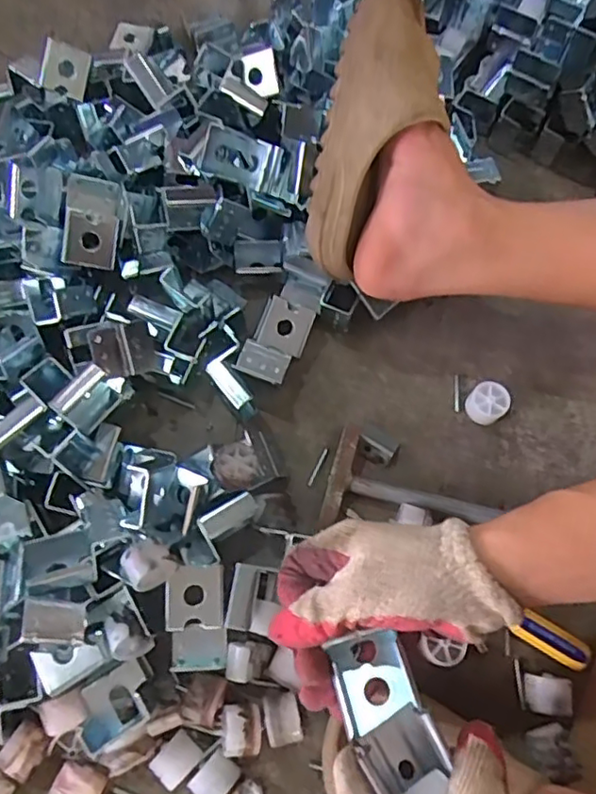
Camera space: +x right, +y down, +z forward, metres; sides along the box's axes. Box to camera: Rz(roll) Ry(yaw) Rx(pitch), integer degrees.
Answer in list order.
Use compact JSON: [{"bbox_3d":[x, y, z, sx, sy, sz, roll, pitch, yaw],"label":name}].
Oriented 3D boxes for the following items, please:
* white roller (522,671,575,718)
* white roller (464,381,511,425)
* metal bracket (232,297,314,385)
[{"bbox_3d":[0.195,0.233,0.480,0.030,0.030,0.028,8,69,1],"label":"white roller"},{"bbox_3d":[0.176,0.007,0.572,0.037,0.027,0.035,1,69,-2],"label":"white roller"},{"bbox_3d":[-0.019,-0.053,0.563,0.047,0.018,0.083,23,69,5],"label":"metal bracket"}]

